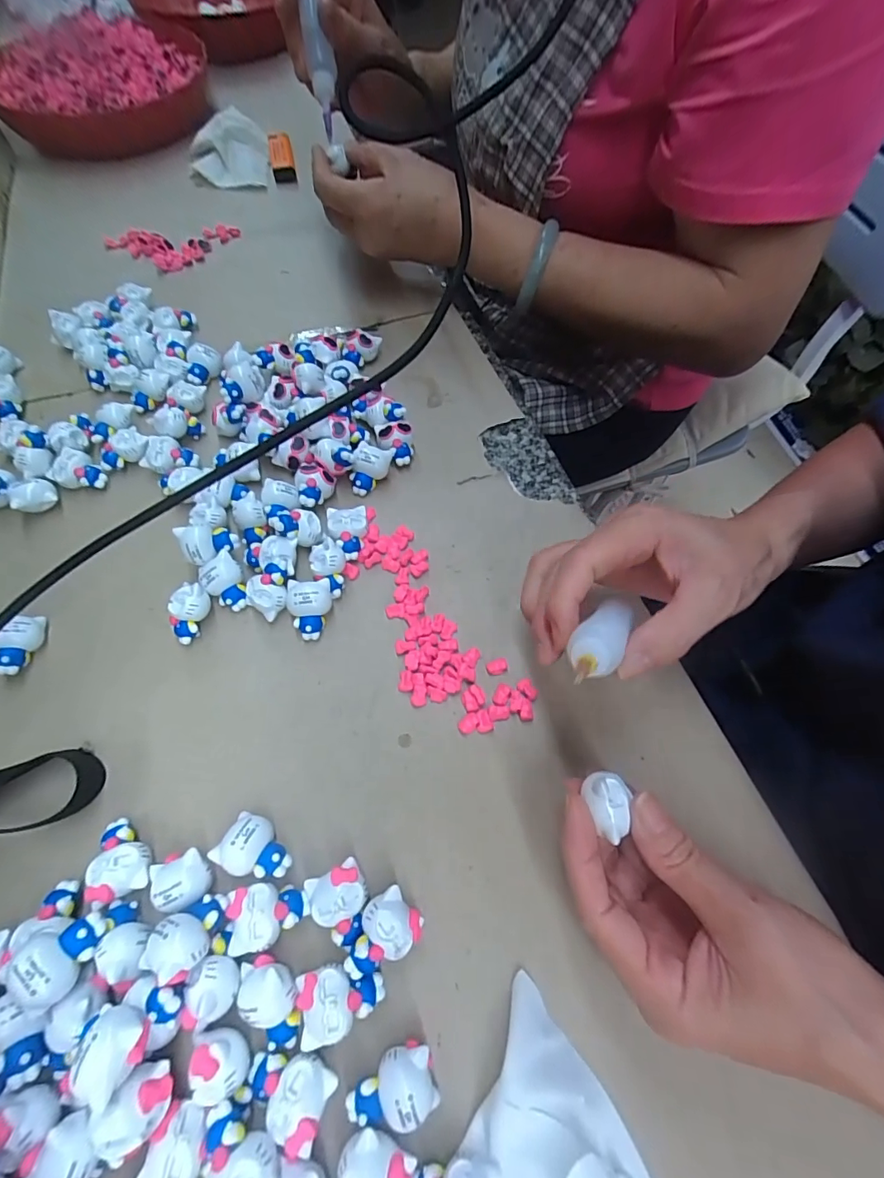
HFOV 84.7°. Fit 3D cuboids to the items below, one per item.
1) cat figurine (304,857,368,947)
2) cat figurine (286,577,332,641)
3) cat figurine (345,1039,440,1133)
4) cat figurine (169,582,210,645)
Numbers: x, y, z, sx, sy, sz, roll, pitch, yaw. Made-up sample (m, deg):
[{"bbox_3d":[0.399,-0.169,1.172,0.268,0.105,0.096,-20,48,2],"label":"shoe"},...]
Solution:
[{"bbox_3d":[-0.046,0.145,0.224,0.025,0.017,0.031,-23,67,-12],"label":"cat figurine"},{"bbox_3d":[-0.078,0.011,0.288,0.024,0.021,0.031,-5,64,-4],"label":"cat figurine"},{"bbox_3d":[-0.020,0.202,0.195,0.036,0.019,0.024,-23,67,-12],"label":"cat figurine"},{"bbox_3d":[-0.148,0.014,0.283,0.018,0.019,0.030,9,64,3],"label":"cat figurine"}]

